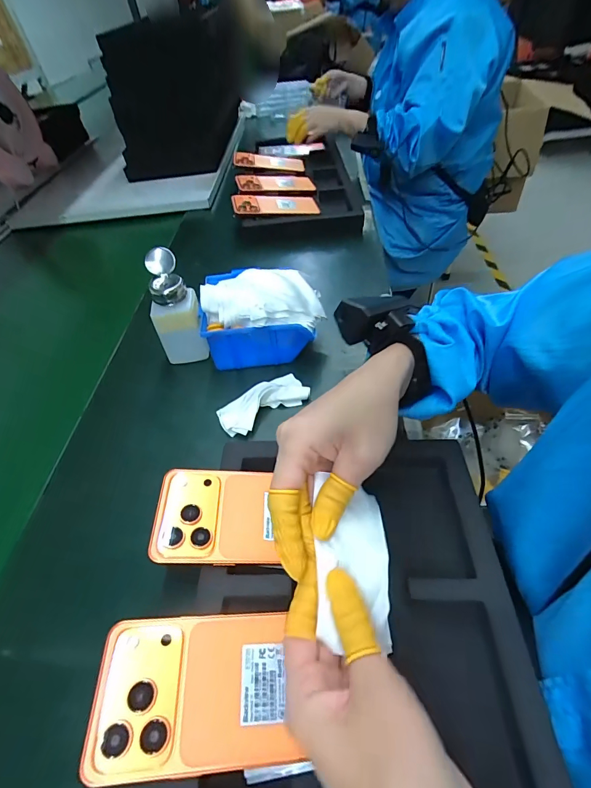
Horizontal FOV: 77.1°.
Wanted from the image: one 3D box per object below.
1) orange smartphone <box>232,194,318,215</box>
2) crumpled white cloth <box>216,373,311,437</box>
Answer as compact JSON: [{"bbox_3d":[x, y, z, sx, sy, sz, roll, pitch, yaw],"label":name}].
[{"bbox_3d":[-0.040,-0.371,0.722,0.163,0.010,0.088,-3,55,-9],"label":"orange smartphone"},{"bbox_3d":[-0.038,0.006,0.423,0.103,0.017,0.051,-31,52,-18],"label":"crumpled white cloth"}]

